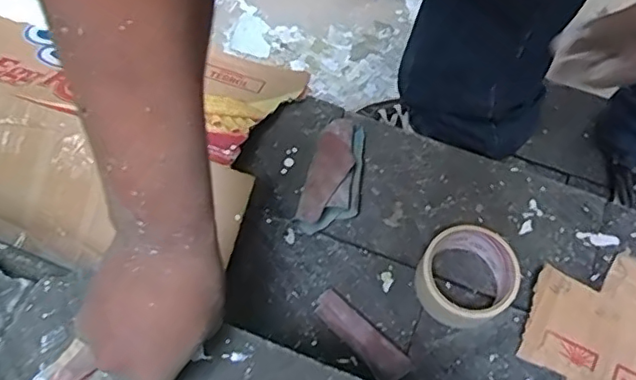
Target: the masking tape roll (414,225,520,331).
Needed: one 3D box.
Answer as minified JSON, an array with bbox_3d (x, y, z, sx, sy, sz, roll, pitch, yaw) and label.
[{"bbox_3d":[0.144,0.082,0.559,0.093,0.055,0.088,0,68,-1],"label":"masking tape roll"}]

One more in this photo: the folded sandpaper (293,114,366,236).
[{"bbox_3d":[0.018,-0.018,0.607,0.059,0.040,0.132,12,68,4],"label":"folded sandpaper"}]

